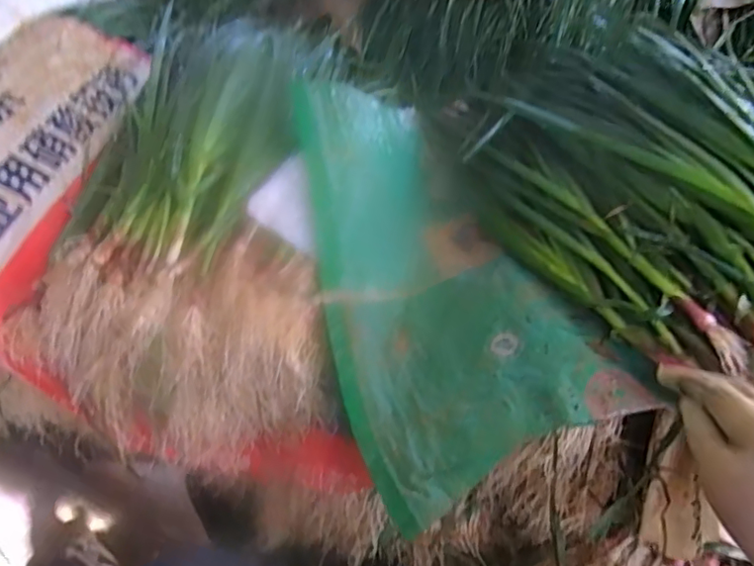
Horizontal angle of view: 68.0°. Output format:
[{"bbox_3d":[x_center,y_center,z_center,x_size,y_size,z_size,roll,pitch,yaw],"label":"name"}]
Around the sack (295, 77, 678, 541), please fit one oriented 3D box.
[{"bbox_3d":[0.052,-0.028,0.624,0.258,0.107,0.506,-17,57,-11],"label":"sack"}]

